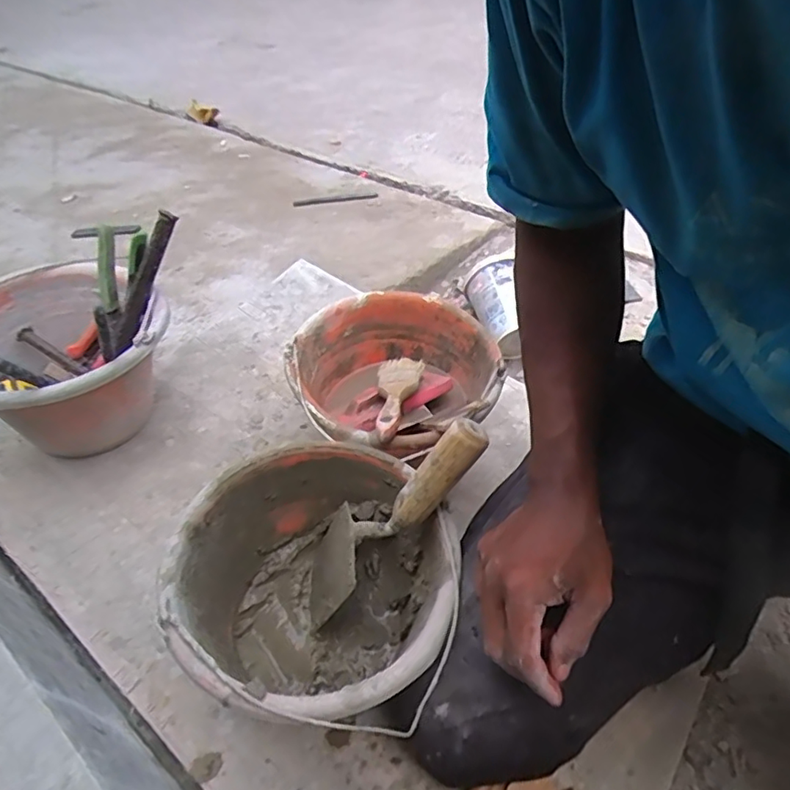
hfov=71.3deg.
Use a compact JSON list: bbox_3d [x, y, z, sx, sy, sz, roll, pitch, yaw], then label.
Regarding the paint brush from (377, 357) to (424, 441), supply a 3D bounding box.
[{"bbox_3d":[0.001,0.005,0.635,0.053,0.029,0.182,-1,25,6],"label":"paint brush"}]

